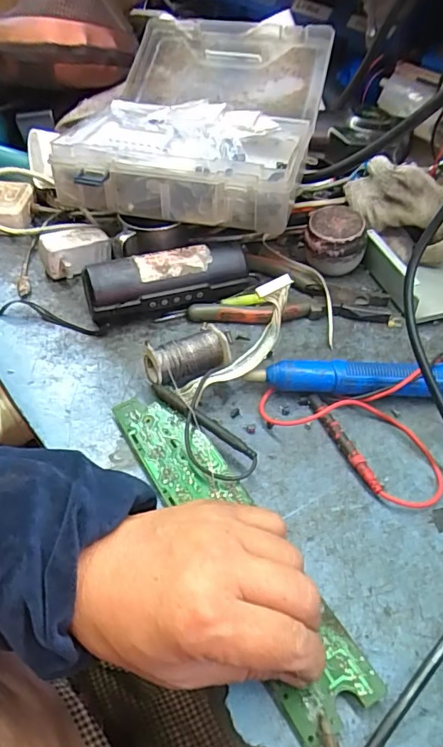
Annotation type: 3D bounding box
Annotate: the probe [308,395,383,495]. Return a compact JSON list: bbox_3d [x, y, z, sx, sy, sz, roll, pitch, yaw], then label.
[{"bbox_3d":[0.093,0.051,0.398,0.011,0.013,0.097,-13,47,-16],"label":"probe"}]

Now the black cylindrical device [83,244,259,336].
[{"bbox_3d":[-0.048,-0.087,0.488,0.155,0.049,0.054,-12,47,-15],"label":"black cylindrical device"}]

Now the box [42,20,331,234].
[{"bbox_3d":[-0.016,-0.283,0.560,0.231,0.092,0.325,11,45,8],"label":"box"}]

